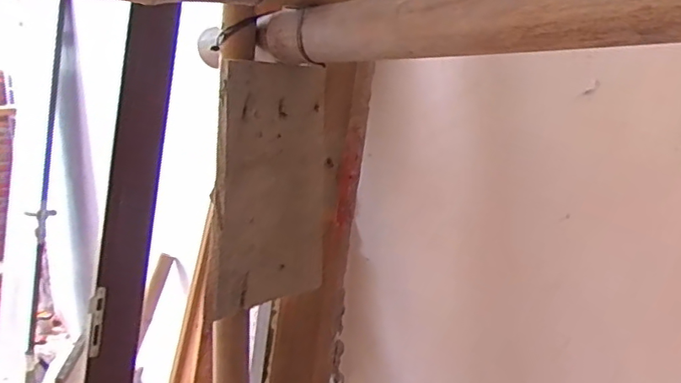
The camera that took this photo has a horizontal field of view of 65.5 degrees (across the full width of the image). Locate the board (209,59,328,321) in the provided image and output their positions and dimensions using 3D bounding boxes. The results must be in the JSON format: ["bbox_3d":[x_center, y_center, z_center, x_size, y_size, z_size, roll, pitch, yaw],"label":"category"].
[{"bbox_3d":[-0.079,-0.002,0.664,0.017,0.296,0.175,17,18,40],"label":"board"}]

